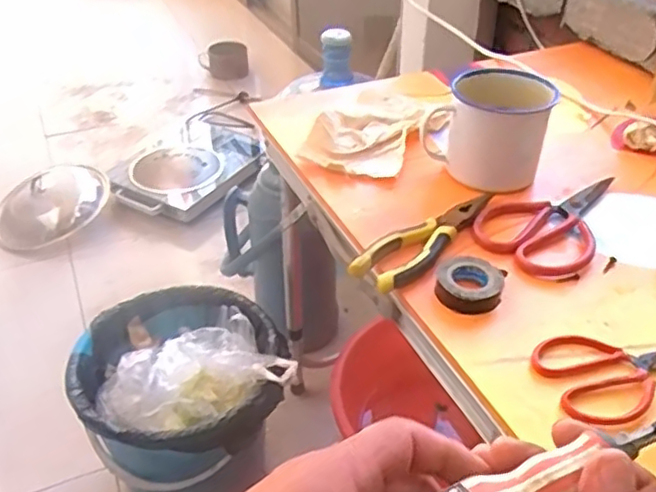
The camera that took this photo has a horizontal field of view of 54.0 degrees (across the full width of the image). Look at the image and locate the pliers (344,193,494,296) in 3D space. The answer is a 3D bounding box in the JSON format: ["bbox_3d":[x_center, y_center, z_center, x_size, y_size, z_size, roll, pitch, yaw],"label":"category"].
[{"bbox_3d":[0.093,-0.008,0.601,0.046,0.021,0.177,29,47,32],"label":"pliers"}]

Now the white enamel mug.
[{"bbox_3d":[0.170,-0.136,0.695,0.126,0.107,0.110,7,39,9],"label":"white enamel mug"}]

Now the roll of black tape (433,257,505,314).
[{"bbox_3d":[0.121,0.033,0.546,0.054,0.023,0.050,0,38,0],"label":"roll of black tape"}]

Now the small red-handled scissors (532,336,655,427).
[{"bbox_3d":[0.211,0.095,0.478,0.101,0.011,0.078,-8,39,-10],"label":"small red-handled scissors"}]

